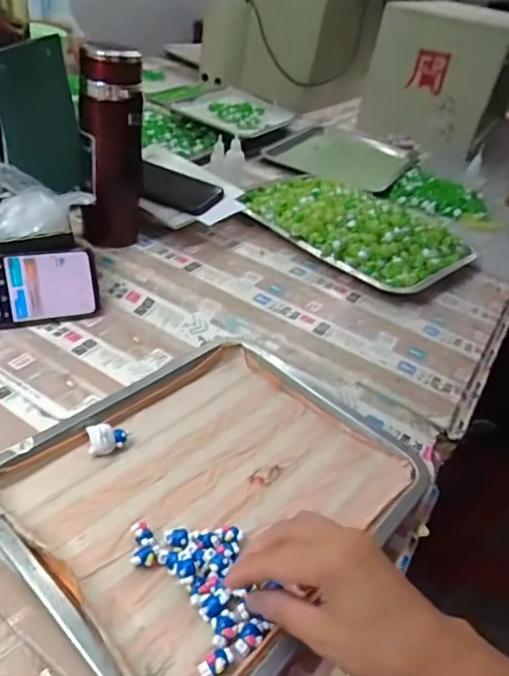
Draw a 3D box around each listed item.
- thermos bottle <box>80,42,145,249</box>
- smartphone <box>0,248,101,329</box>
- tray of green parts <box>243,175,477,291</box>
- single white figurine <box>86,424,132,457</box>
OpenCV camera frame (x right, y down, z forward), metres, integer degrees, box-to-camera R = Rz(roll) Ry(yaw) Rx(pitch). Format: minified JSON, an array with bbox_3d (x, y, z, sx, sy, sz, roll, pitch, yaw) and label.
[{"bbox_3d":[-0.175,-0.220,0.660,0.080,0.230,0.058,0,39,-15],"label":"thermos bottle"},{"bbox_3d":[-0.255,-0.051,0.586,0.163,0.077,0.011,-9,7,-23],"label":"smartphone"},{"bbox_3d":[0.146,-0.180,0.811,0.214,0.043,0.331,-23,50,-37],"label":"tray of green parts"},{"bbox_3d":[-0.127,0.087,0.469,0.034,0.017,0.022,2,39,-12],"label":"single white figurine"}]

